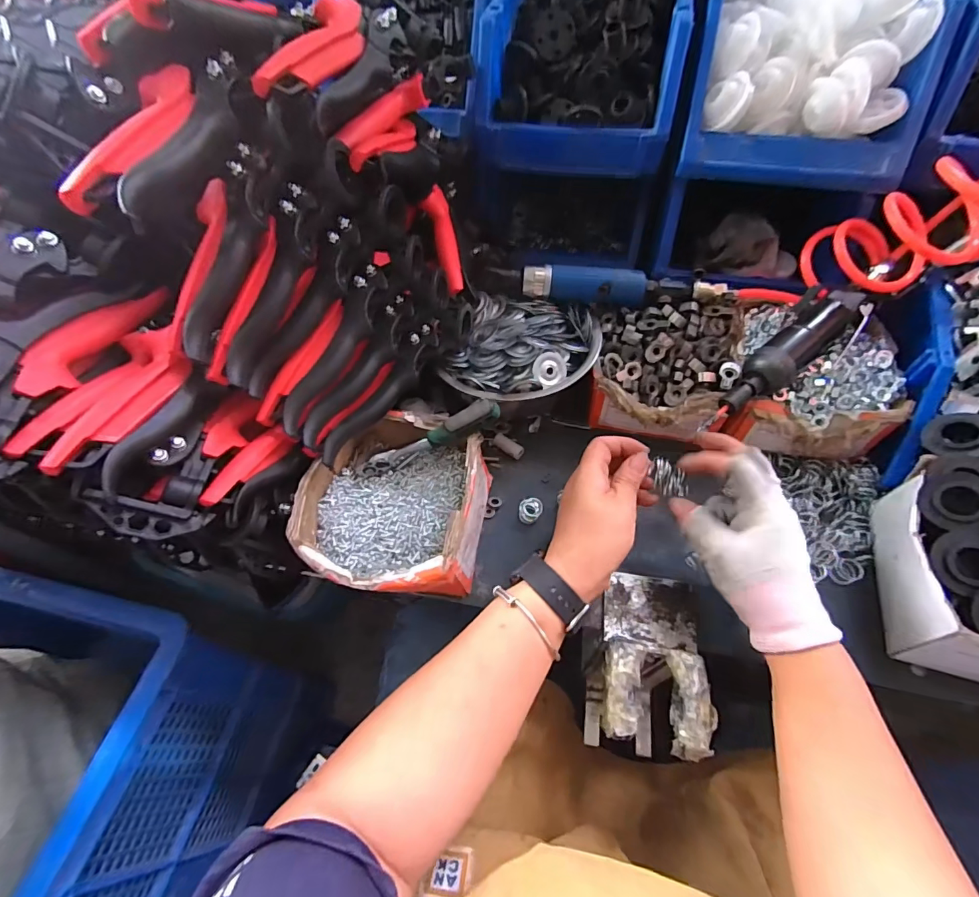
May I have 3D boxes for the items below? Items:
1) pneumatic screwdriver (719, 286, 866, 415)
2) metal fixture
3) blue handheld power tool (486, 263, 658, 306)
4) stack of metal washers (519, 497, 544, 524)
[{"bbox_3d":[0.277,-0.093,0.416,0.175,0.036,0.045,-37,63,-20],"label":"pneumatic screwdriver"},{"bbox_3d":[0.123,0.162,0.359,0.091,0.031,0.131,7,57,7],"label":"metal fixture"},{"bbox_3d":[0.089,-0.174,0.474,0.162,0.026,0.035,2,57,4],"label":"blue handheld power tool"},{"bbox_3d":[0.040,0.060,0.435,0.022,0.018,0.020,6,57,7],"label":"stack of metal washers"}]

